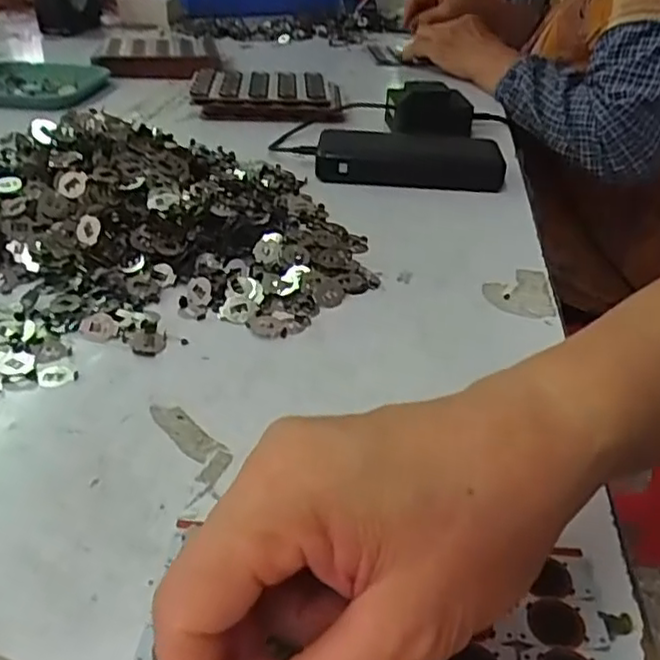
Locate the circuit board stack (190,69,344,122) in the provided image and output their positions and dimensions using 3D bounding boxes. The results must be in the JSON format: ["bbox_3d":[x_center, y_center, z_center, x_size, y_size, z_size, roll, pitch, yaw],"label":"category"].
[{"bbox_3d":[-0.066,-0.251,0.711,0.150,0.027,0.099,1,34,-5],"label":"circuit board stack"}]

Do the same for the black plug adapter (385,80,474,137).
[{"bbox_3d":[0.098,-0.219,0.663,0.085,0.050,0.034,12,35,11],"label":"black plug adapter"}]

